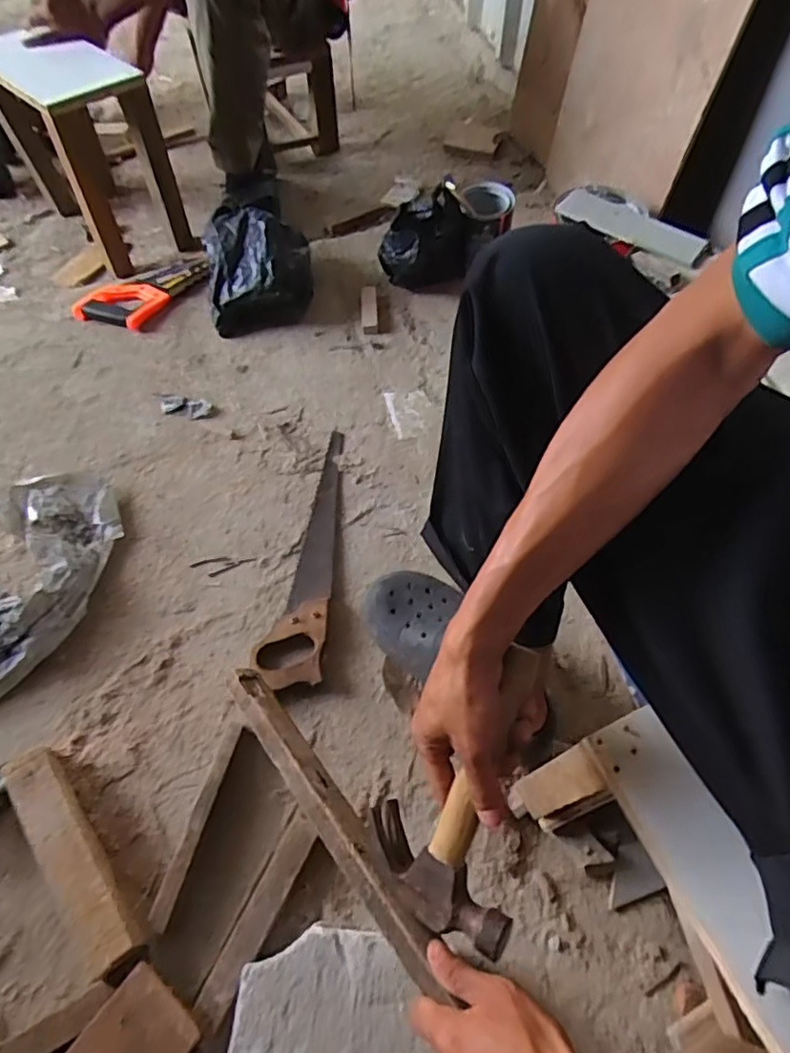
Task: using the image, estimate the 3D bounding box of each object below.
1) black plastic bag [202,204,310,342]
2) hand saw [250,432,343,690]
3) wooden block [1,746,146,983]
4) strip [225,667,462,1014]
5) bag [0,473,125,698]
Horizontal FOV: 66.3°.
[{"bbox_3d":[-0.239,-0.444,1.053,0.176,0.153,0.164,-4,59,-2],"label":"black plastic bag"},{"bbox_3d":[-0.107,0.030,0.842,0.085,0.031,0.398,9,60,6],"label":"hand saw"},{"bbox_3d":[-0.340,0.348,0.643,0.055,0.051,0.245,-35,65,-18],"label":"wooden block"},{"bbox_3d":[-0.068,0.234,0.526,0.036,0.017,0.312,-34,49,-18],"label":"strip"},{"bbox_3d":[-0.507,0.078,0.798,0.188,0.055,0.358,14,60,9],"label":"bag"}]

